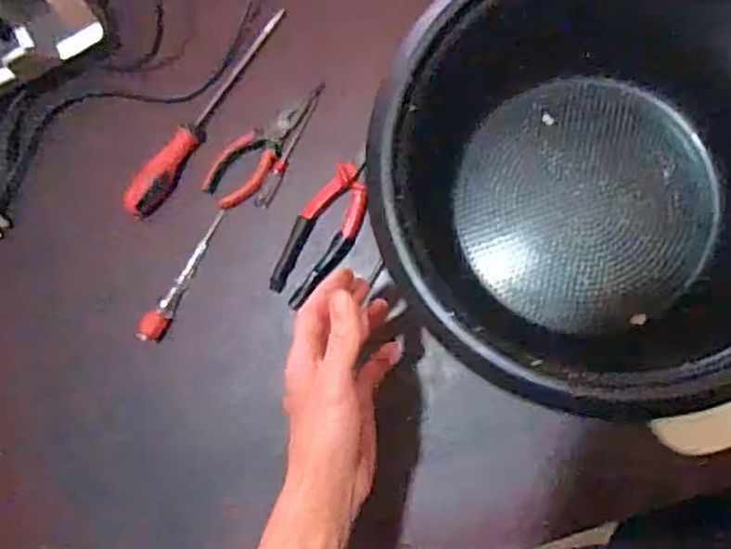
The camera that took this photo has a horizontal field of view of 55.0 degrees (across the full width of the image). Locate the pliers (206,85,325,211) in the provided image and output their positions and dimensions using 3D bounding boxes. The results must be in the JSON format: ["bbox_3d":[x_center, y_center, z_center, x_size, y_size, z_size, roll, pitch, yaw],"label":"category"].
[{"bbox_3d":[-0.104,-0.137,0.710,0.048,0.021,0.155,33,89,10],"label":"pliers"}]

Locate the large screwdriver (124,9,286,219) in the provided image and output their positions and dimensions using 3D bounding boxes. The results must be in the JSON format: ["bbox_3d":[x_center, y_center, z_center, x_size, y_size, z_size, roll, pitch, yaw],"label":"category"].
[{"bbox_3d":[-0.161,-0.164,0.709,0.027,0.029,0.249,37,90,10],"label":"large screwdriver"}]

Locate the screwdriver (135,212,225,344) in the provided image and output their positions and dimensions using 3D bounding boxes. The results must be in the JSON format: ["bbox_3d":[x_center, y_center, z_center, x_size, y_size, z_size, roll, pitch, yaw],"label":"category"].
[{"bbox_3d":[-0.183,0.002,0.714,0.022,0.023,0.150,28,81,10],"label":"screwdriver"}]

